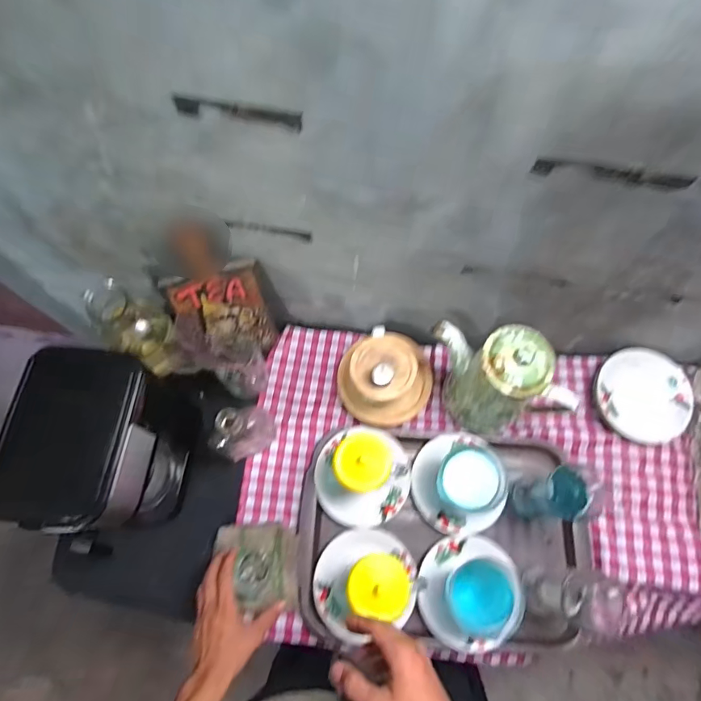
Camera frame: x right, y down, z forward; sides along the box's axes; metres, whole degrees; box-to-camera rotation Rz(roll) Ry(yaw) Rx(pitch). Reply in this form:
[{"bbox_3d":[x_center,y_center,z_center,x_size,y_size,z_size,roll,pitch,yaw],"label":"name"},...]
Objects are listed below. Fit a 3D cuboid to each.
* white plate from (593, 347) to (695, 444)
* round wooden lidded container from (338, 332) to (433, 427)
[{"bbox_3d":[0.466,0.072,0.722,0.143,0.034,0.142,0,68,-1],"label":"white plate"},{"bbox_3d":[0.058,0.046,0.710,0.136,0.120,0.127,0,68,-1],"label":"round wooden lidded container"}]

